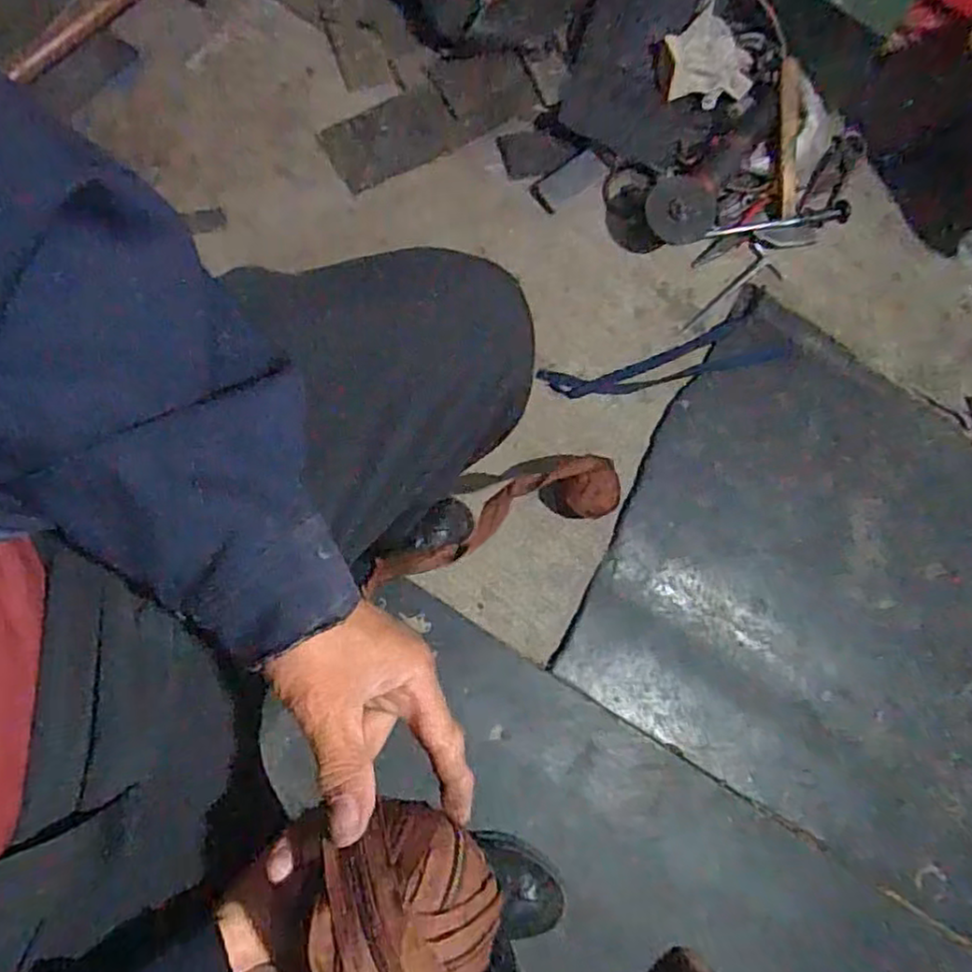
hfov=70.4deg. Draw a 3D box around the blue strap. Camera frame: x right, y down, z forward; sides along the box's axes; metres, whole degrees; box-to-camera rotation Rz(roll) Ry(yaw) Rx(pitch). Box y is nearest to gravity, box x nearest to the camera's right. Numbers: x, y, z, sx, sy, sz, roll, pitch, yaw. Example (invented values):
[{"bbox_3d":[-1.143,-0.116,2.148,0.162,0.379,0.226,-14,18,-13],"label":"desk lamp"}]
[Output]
[{"bbox_3d":[0.238,-0.170,0.928,0.337,0.021,0.067,-10,79,-10],"label":"blue strap"}]

